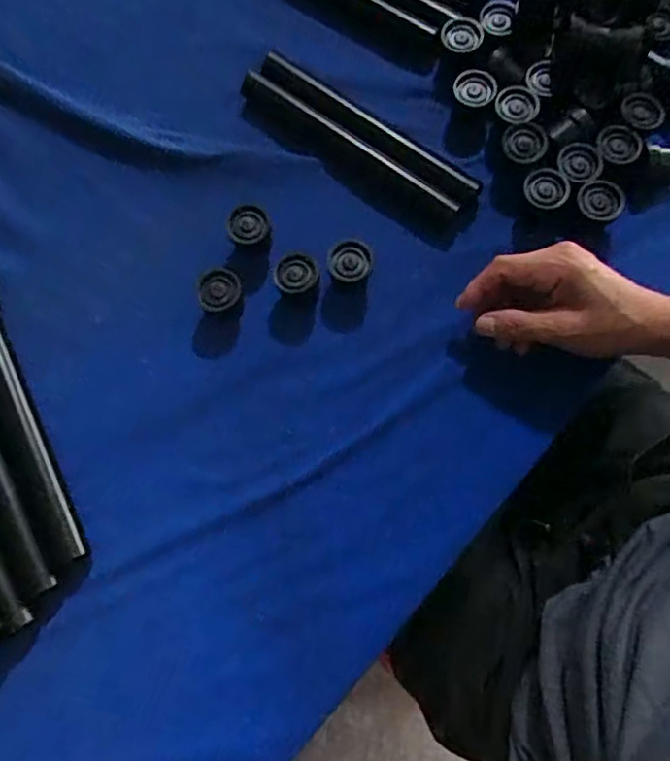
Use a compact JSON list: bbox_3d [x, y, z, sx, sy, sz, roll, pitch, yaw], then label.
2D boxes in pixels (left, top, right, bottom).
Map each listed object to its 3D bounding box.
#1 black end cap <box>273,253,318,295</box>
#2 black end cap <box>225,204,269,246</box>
[{"bbox_3d":[-0.030,-0.083,0.460,0.033,0.014,0.028,4,75,3],"label":"black end cap"},{"bbox_3d":[-0.069,-0.123,0.472,0.031,0.017,0.028,-21,76,-4],"label":"black end cap"}]

